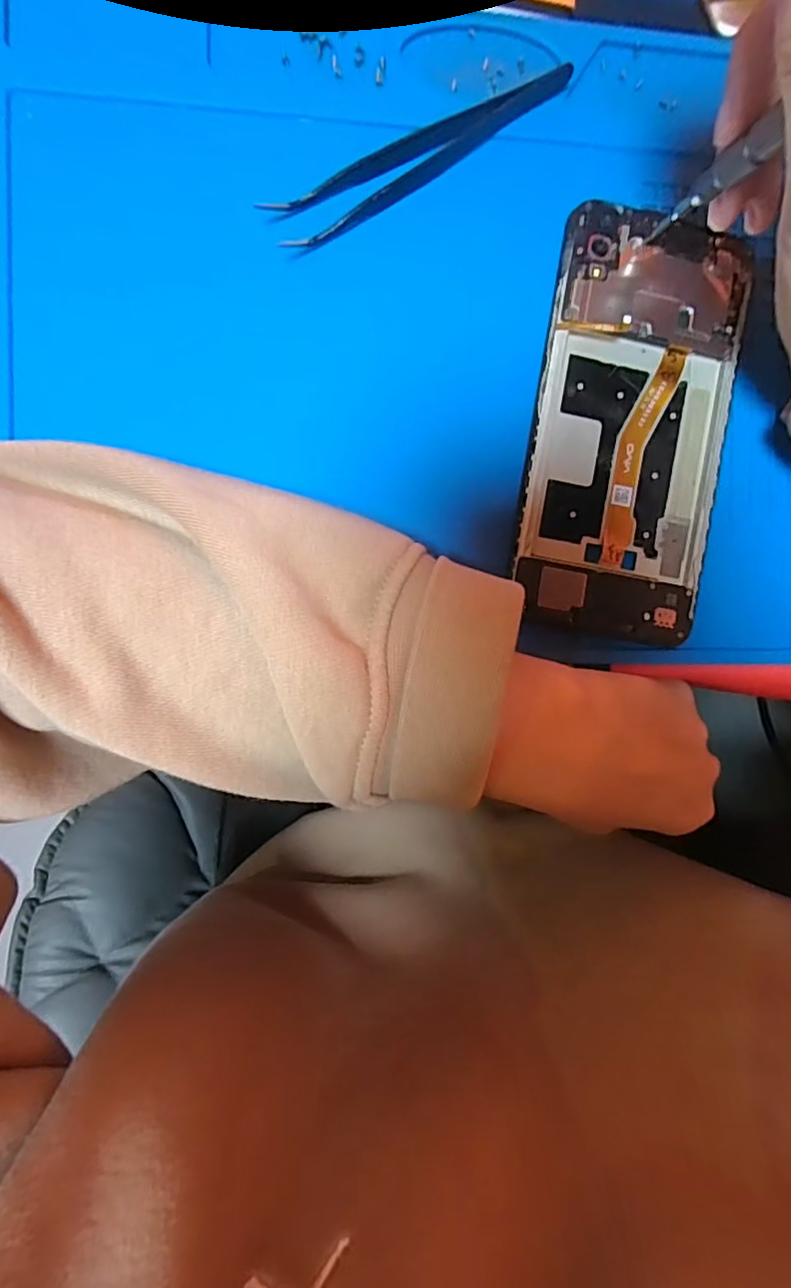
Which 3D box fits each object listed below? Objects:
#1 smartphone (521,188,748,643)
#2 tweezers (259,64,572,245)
[{"bbox_3d":[0.084,-0.077,0.206,0.070,0.009,0.149,9,90,-5],"label":"smartphone"},{"bbox_3d":[0.010,-0.166,0.196,0.115,0.008,0.018,-28,93,-4],"label":"tweezers"}]

